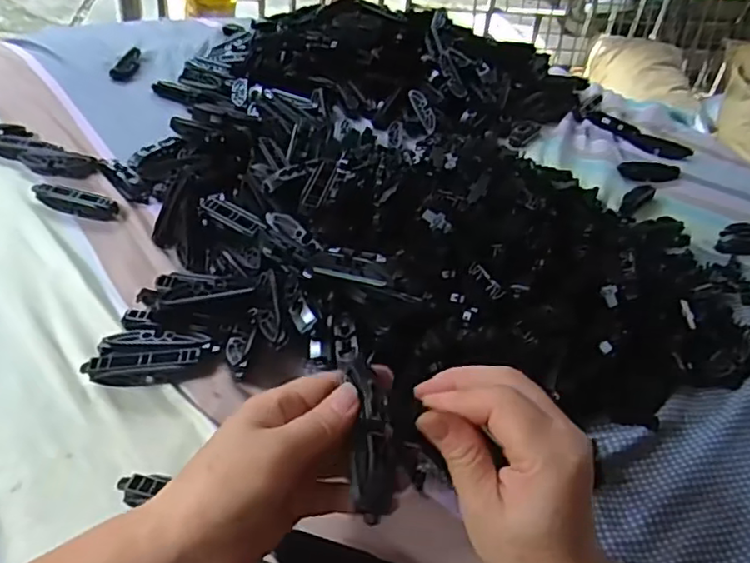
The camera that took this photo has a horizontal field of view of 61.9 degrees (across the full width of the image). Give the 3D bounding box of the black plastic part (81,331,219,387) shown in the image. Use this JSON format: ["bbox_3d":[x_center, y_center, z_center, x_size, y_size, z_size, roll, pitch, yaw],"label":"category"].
[{"bbox_3d":[-0.151,0.050,0.427,0.084,0.022,0.036,-1,40,-11],"label":"black plastic part"}]

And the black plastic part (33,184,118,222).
[{"bbox_3d":[-0.268,-0.072,0.562,0.078,0.018,0.018,14,39,8],"label":"black plastic part"}]

